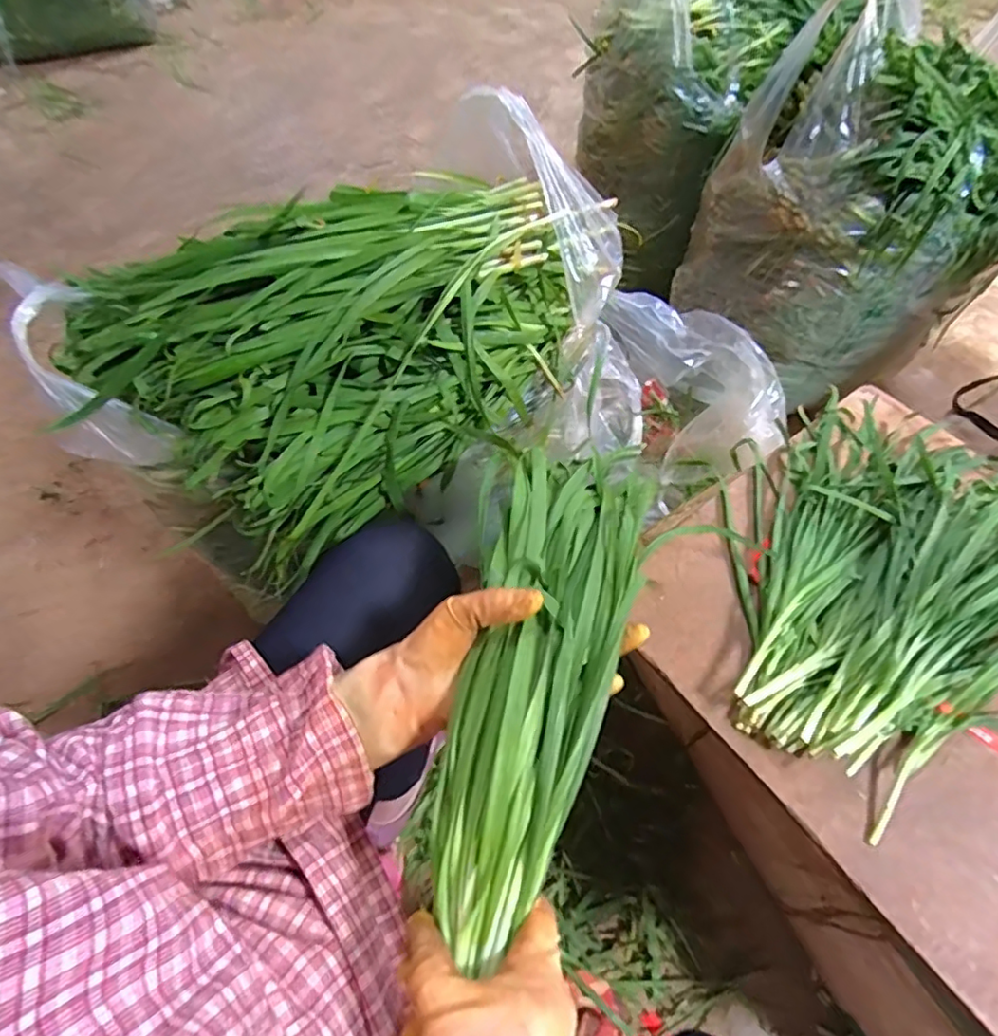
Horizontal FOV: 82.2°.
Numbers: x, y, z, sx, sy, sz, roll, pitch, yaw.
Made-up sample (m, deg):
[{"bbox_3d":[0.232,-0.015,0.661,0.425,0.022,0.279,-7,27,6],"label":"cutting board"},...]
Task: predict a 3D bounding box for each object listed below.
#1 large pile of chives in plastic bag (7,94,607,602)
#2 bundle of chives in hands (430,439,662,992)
[{"bbox_3d":[-0.148,-0.211,0.587,0.526,0.189,0.372,-40,69,-22],"label":"large pile of chives in plastic bag"},{"bbox_3d":[0.031,0.081,0.385,0.099,0.053,0.346,16,60,6],"label":"bundle of chives in hands"}]

